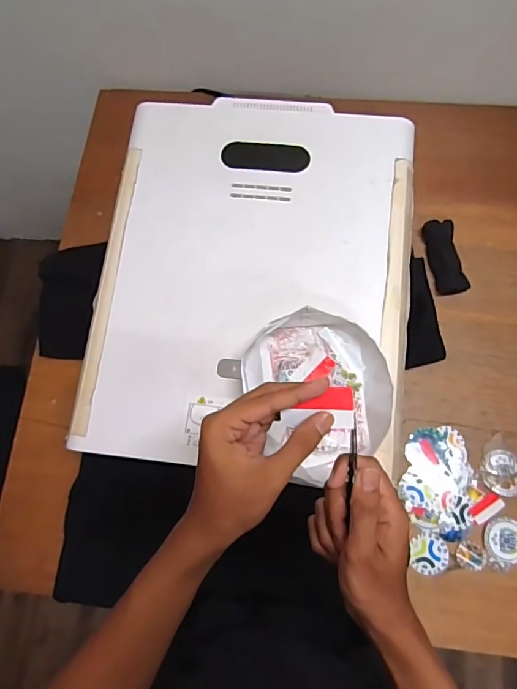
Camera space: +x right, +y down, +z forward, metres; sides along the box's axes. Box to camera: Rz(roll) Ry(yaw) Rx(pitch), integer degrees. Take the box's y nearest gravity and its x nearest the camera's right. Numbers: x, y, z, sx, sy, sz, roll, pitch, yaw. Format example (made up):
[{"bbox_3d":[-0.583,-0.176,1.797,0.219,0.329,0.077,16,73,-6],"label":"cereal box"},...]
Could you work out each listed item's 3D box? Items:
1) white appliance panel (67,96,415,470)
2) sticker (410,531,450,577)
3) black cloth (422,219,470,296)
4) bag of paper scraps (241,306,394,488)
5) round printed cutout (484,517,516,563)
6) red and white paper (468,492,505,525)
[{"bbox_3d":[-0.007,-0.099,0.599,0.398,0.032,0.499,6,76,3],"label":"white appliance panel"},{"bbox_3d":[0.246,0.301,0.653,0.052,0.006,0.057,0,76,1],"label":"sticker"},{"bbox_3d":[0.307,-0.144,0.747,0.049,0.015,0.125,-10,76,-1],"label":"black cloth"},{"bbox_3d":[0.076,0.050,0.530,0.163,0.042,0.183,-21,76,-4],"label":"bag of paper scraps"},{"bbox_3d":[0.354,0.278,0.647,0.062,0.008,0.057,0,76,1],"label":"round printed cutout"},{"bbox_3d":[0.331,0.237,0.658,0.049,0.007,0.023,-36,78,-7],"label":"red and white paper"}]

